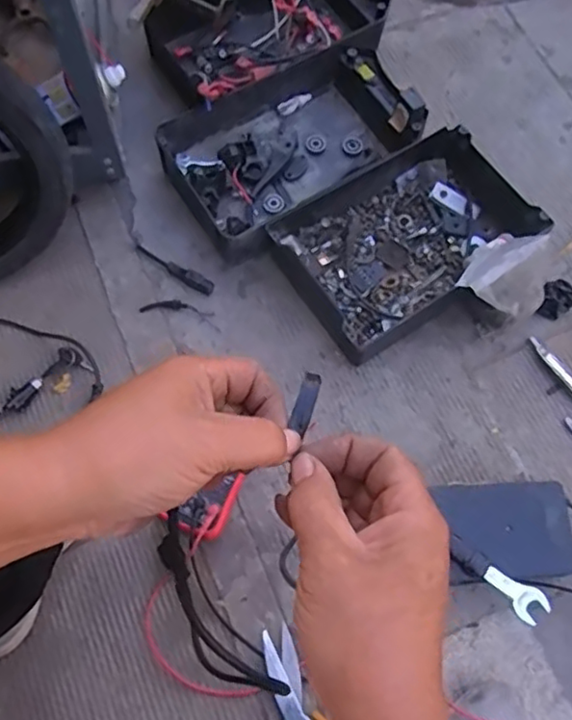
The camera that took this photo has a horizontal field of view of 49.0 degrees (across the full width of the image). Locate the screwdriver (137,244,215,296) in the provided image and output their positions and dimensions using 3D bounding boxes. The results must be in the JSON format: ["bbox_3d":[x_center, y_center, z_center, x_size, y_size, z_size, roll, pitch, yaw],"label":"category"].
[{"bbox_3d":[-0.156,-0.129,0.880,0.123,0.026,0.020,35,70,11],"label":"screwdriver"}]

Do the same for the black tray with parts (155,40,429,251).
[{"bbox_3d":[0.015,-0.320,0.923,0.362,0.094,0.231,-30,72,-14],"label":"black tray with parts"}]

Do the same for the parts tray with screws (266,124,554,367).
[{"bbox_3d":[0.165,-0.167,0.878,0.347,0.081,0.224,-31,73,-15],"label":"parts tray with screws"}]

